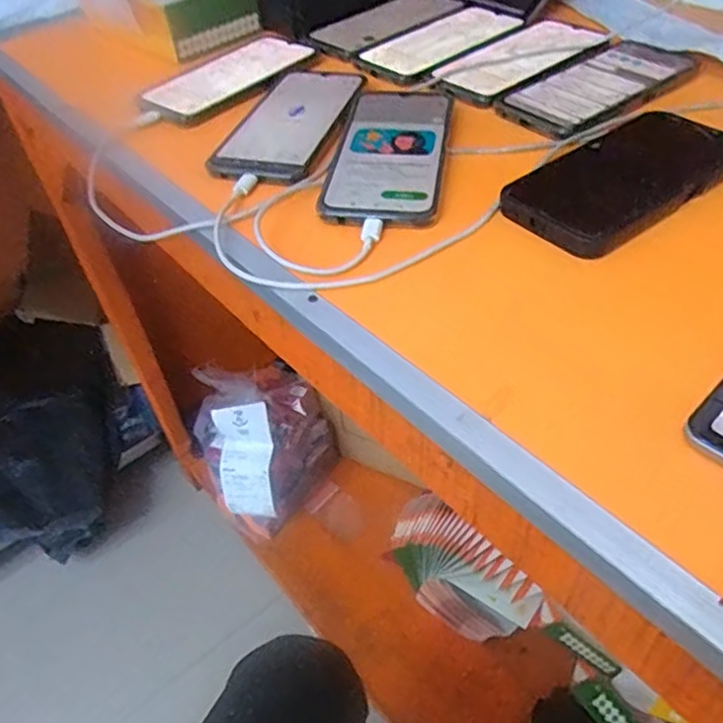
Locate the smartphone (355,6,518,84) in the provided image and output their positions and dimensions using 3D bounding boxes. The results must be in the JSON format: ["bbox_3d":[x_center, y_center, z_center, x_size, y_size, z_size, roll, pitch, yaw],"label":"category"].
[{"bbox_3d":[0.077,-0.303,0.605,0.160,0.007,0.085,-33,51,-24],"label":"smartphone"}]

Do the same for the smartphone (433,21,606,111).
[{"bbox_3d":[0.141,-0.266,0.556,0.172,0.005,0.083,-29,50,-21],"label":"smartphone"}]

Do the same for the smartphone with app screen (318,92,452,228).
[{"bbox_3d":[0.022,-0.155,0.464,0.078,0.009,0.165,4,46,10],"label":"smartphone with app screen"}]

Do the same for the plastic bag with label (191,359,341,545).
[{"bbox_3d":[-0.160,0.137,1.040,0.151,0.262,0.210,22,52,25],"label":"plastic bag with label"}]

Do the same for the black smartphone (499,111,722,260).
[{"bbox_3d":[0.172,-0.122,0.416,0.170,0.010,0.084,-29,50,-21],"label":"black smartphone"}]

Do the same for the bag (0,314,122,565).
[{"bbox_3d":[-0.643,0.141,1.199,0.287,0.261,0.400,-4,45,2],"label":"bag"}]

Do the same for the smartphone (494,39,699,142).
[{"bbox_3d":[0.190,-0.221,0.511,0.168,0.008,0.085,-31,51,-23],"label":"smartphone"}]

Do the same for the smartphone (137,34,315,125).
[{"bbox_3d":[-0.119,-0.265,0.580,0.087,0.011,0.176,29,55,30],"label":"smartphone"}]

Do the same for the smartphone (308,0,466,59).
[{"bbox_3d":[0.027,-0.350,0.647,0.163,0.009,0.079,-37,53,-27],"label":"smartphone"}]

